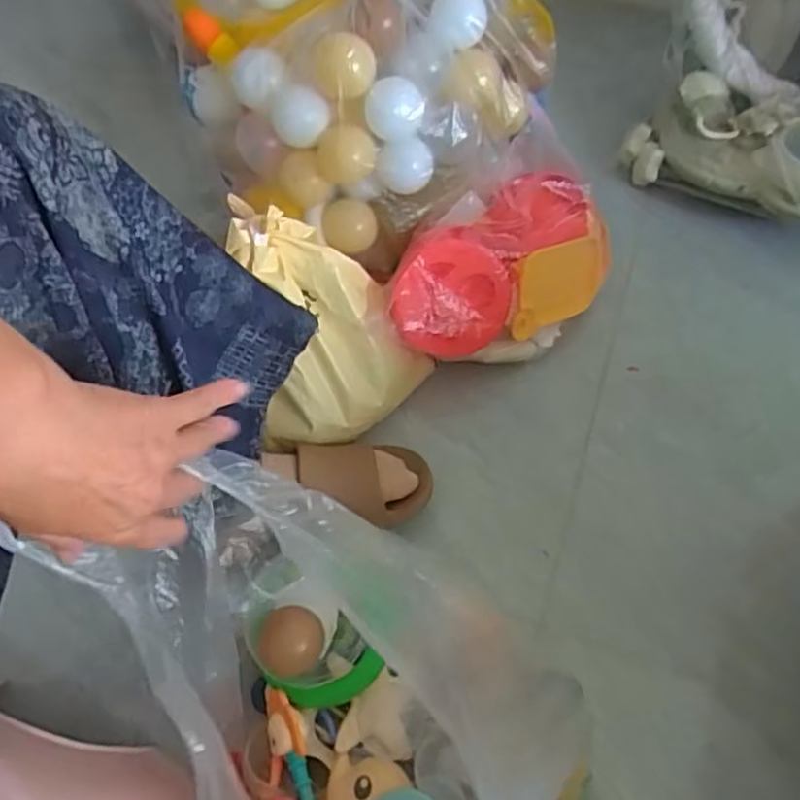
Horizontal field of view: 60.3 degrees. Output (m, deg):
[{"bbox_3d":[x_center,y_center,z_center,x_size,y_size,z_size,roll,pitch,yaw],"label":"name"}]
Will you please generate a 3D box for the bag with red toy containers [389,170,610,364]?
[{"bbox_3d":[0.102,-0.122,0.701,0.232,0.164,0.119,-16,64,-4],"label":"bag with red toy containers"}]

